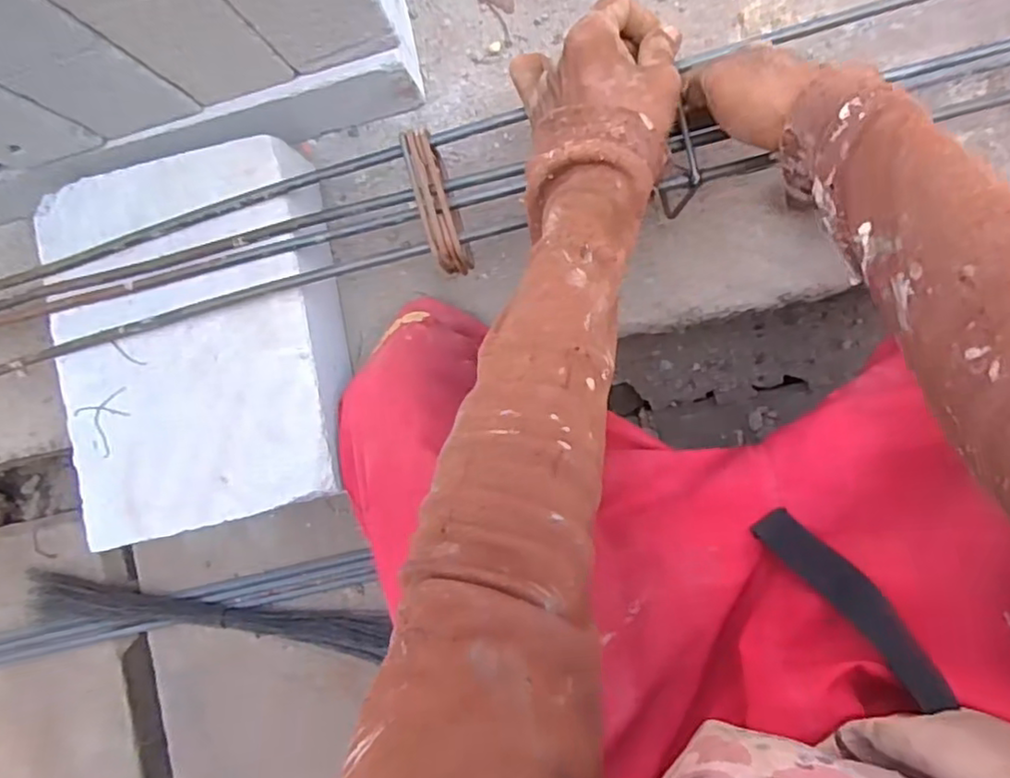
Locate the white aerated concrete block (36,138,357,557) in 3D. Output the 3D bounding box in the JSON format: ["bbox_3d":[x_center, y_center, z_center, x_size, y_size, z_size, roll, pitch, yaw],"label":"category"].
[{"bbox_3d":[-0.220,-0.033,0.500,0.212,0.078,0.265,-10,90,8],"label":"white aerated concrete block"}]

